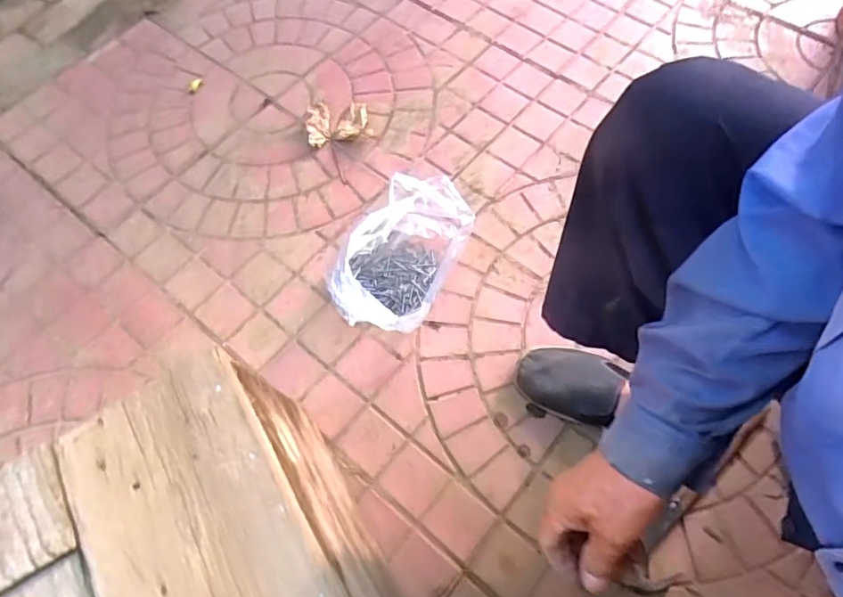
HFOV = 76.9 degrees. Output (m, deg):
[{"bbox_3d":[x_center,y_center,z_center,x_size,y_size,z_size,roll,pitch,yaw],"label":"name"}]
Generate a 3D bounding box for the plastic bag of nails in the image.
[{"bbox_3d":[-0.038,-0.066,0.813,0.166,0.104,0.243,24,67,11],"label":"plastic bag of nails"}]

